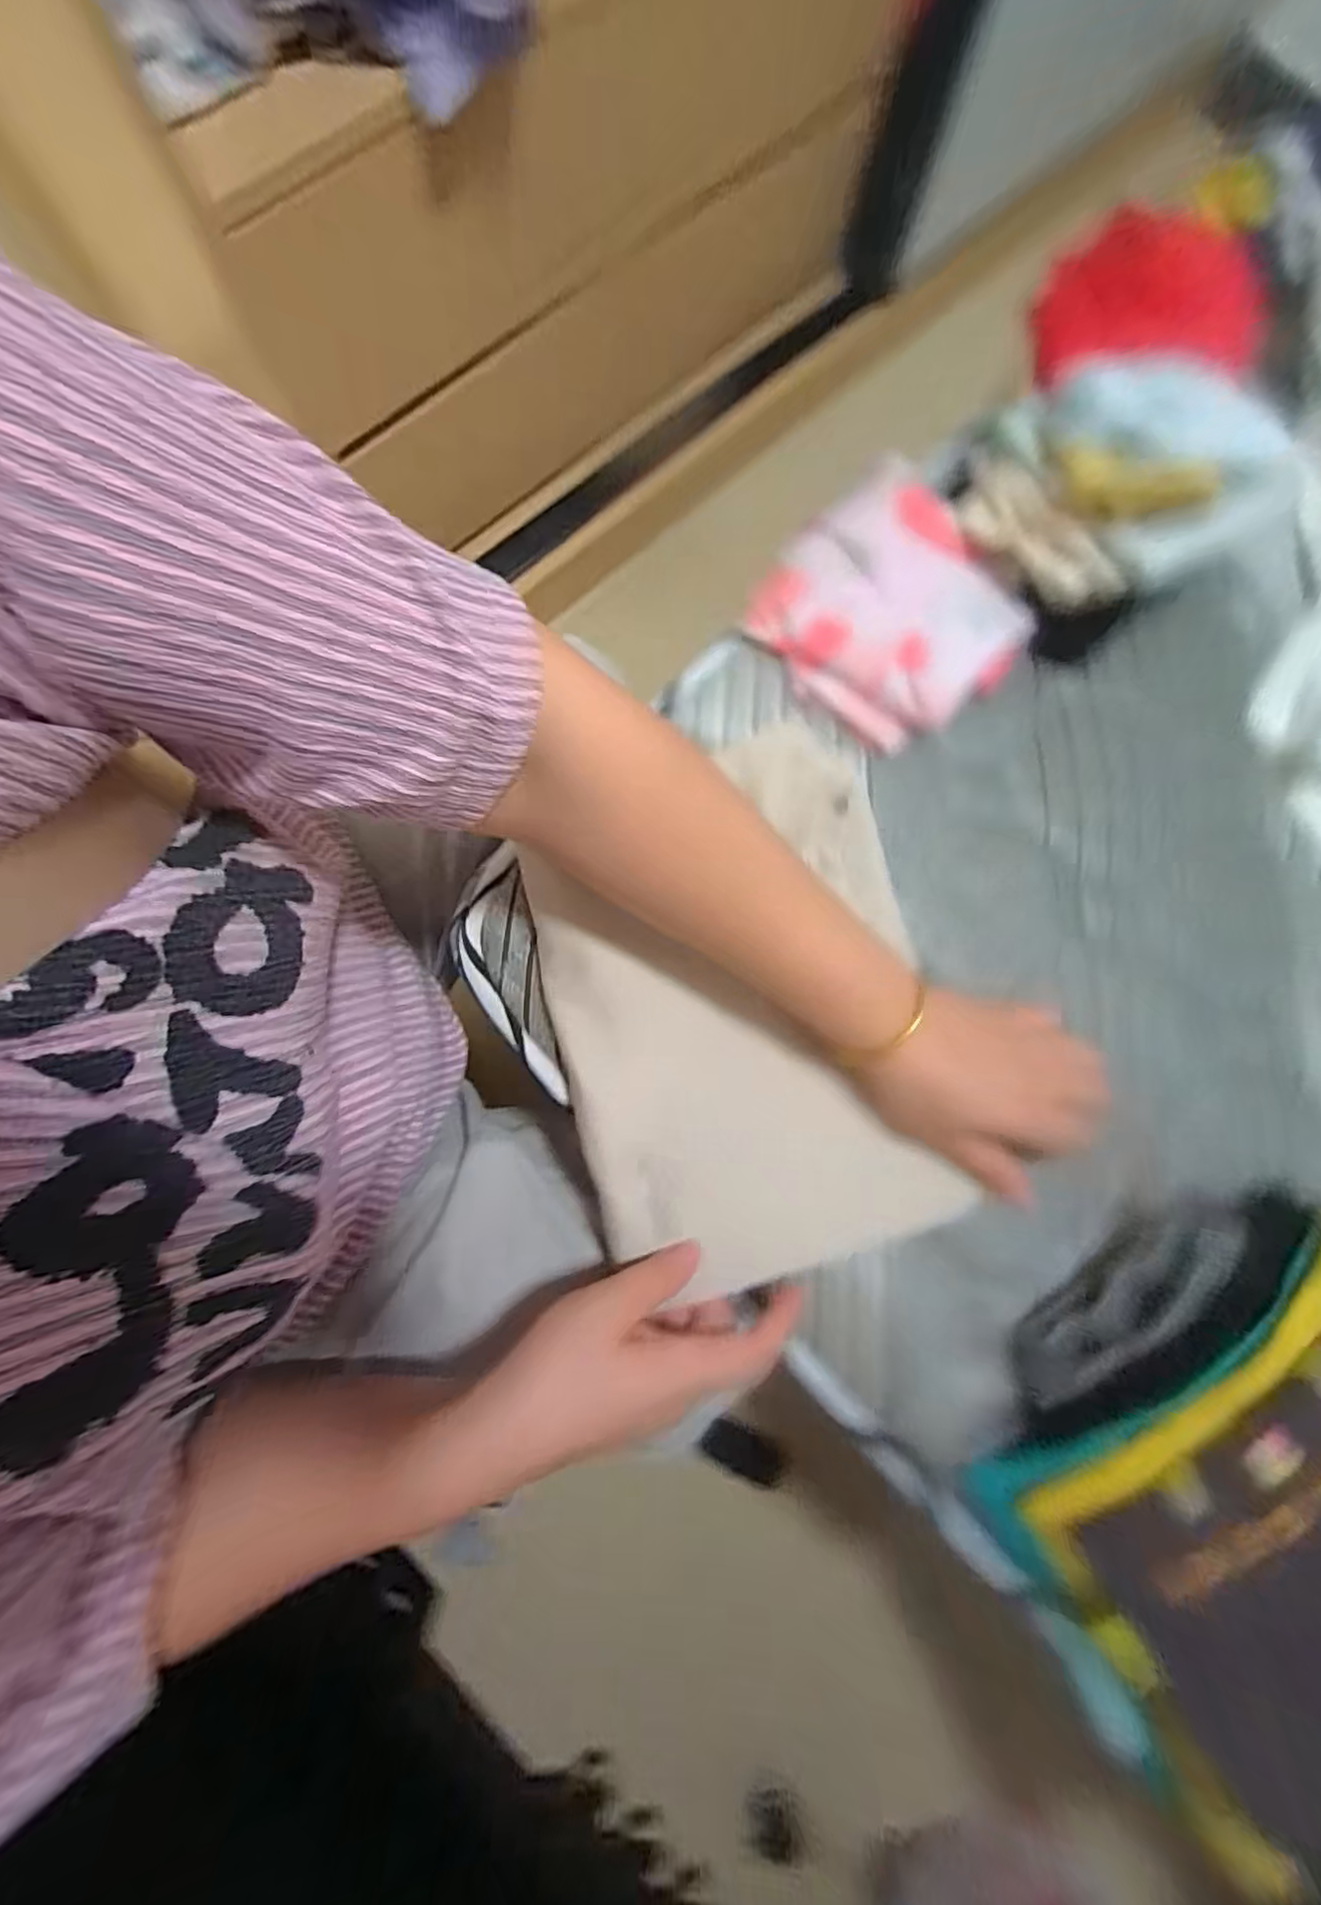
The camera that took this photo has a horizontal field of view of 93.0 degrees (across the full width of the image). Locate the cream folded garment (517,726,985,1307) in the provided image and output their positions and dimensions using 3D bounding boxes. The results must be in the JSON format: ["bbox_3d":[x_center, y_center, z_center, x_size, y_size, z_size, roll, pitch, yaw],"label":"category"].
[{"bbox_3d":[0.050,0.032,0.377,0.229,0.035,0.316,-12,80,-3],"label":"cream folded garment"}]

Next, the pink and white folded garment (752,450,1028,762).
[{"bbox_3d":[0.151,-0.229,0.422,0.143,0.041,0.165,-40,83,-8],"label":"pink and white folded garment"}]

